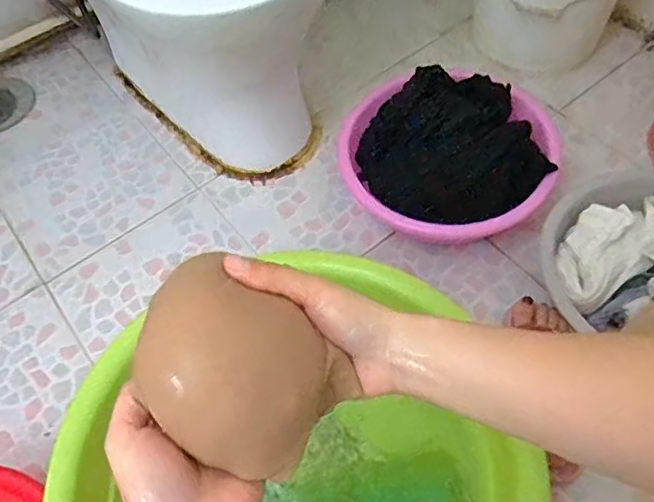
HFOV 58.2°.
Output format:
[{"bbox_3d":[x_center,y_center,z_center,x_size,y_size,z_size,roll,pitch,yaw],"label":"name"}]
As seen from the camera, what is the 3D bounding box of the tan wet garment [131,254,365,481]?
[{"bbox_3d":[-0.060,0.075,0.372,0.128,0.074,0.095,43,72,-4],"label":"tan wet garment"}]

